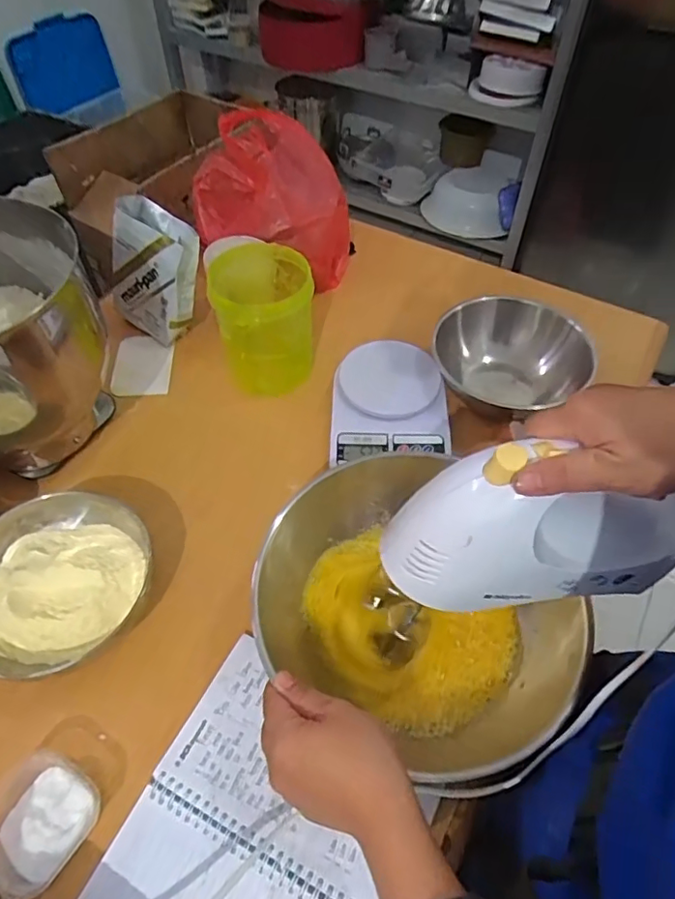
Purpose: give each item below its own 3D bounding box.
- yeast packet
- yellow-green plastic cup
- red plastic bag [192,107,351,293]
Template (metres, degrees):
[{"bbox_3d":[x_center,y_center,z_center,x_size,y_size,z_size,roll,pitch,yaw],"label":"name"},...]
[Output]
[{"bbox_3d":[-0.232,-0.233,0.715,0.112,0.144,0.089,30,59,21],"label":"yeast packet"},{"bbox_3d":[-0.085,-0.161,0.673,0.104,0.137,0.114,0,53,0],"label":"yellow-green plastic cup"},{"bbox_3d":[-0.094,-0.372,0.816,0.230,0.169,0.142,19,56,14],"label":"red plastic bag"}]

